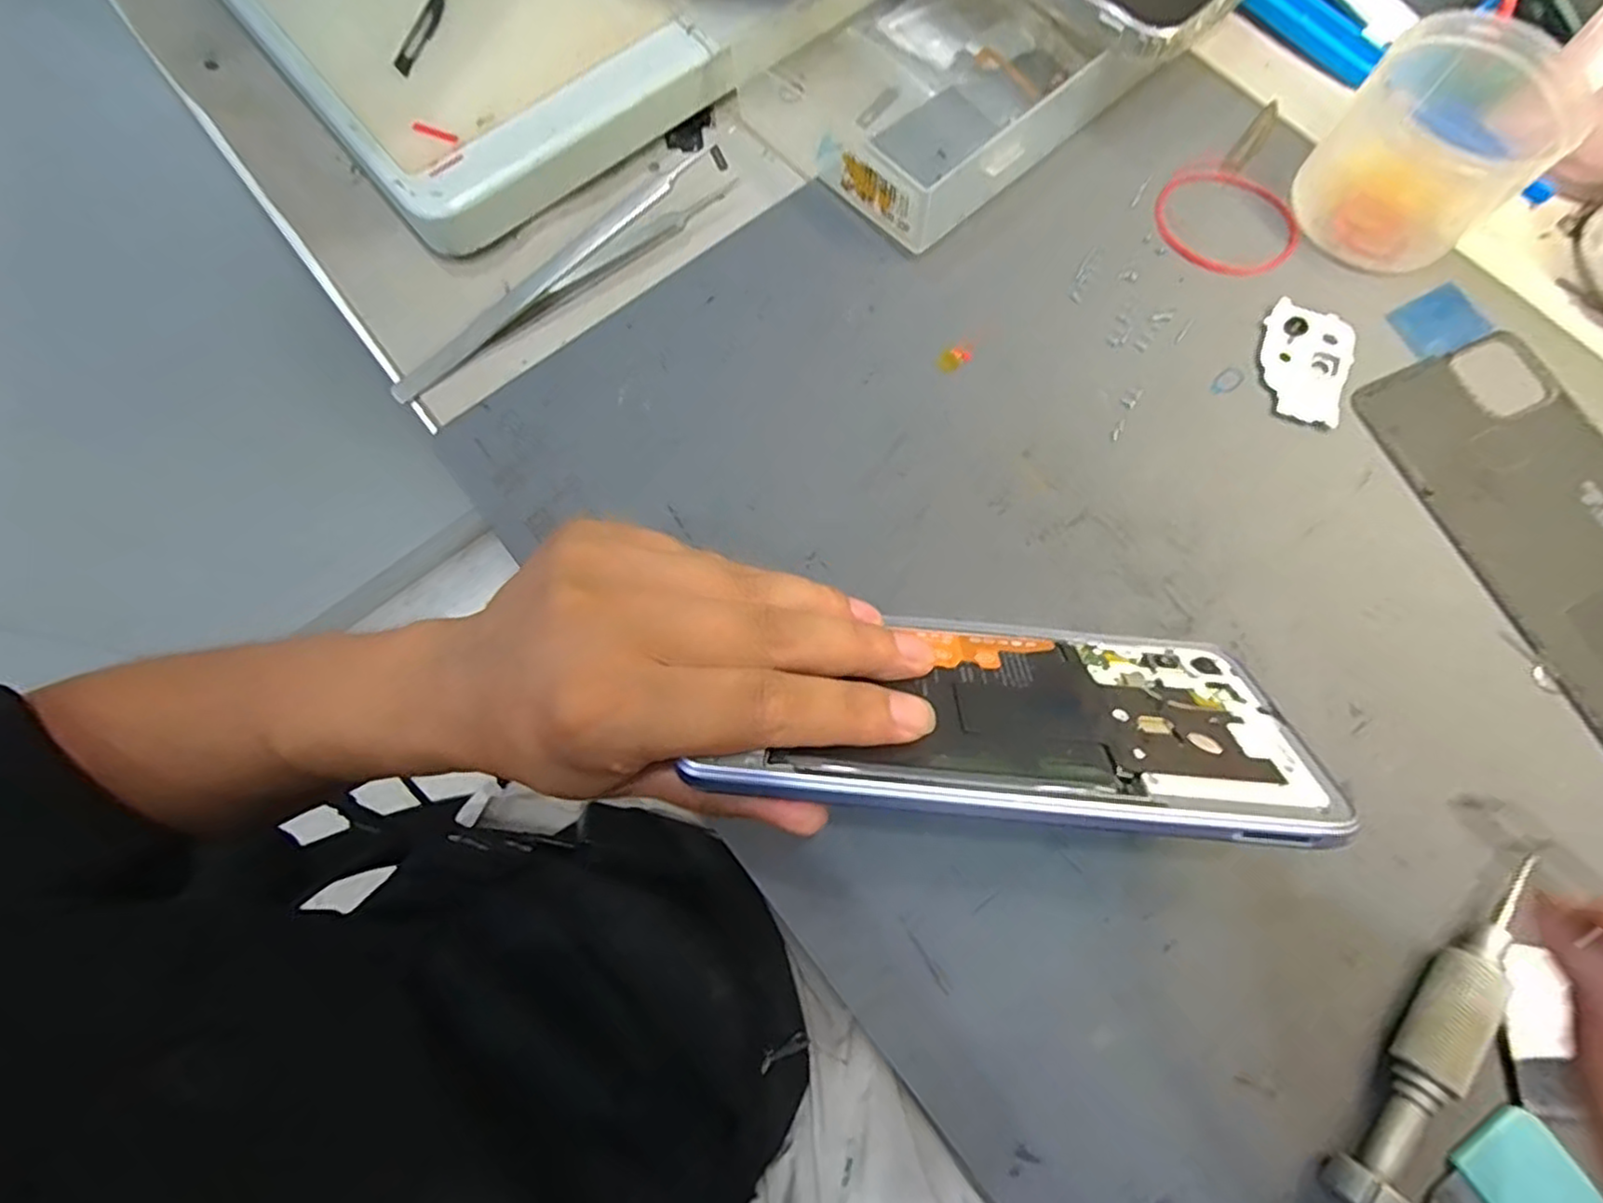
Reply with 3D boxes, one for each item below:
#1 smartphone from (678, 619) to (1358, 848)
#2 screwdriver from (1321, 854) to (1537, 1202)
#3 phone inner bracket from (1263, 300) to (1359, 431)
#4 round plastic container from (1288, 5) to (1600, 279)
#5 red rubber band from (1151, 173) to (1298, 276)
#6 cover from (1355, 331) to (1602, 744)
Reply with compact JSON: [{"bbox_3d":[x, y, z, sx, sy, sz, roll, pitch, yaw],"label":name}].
[{"bbox_3d":[0.055,0.029,0.186,0.149,0.005,0.076,3,32,-1],"label":"smartphone"},{"bbox_3d":[0.172,0.116,0.183,0.013,0.015,0.102,38,79,11],"label":"screwdriver"},{"bbox_3d":[0.181,-0.085,0.245,0.030,0.004,0.043,21,76,7],"label":"phone inner bracket"},{"bbox_3d":[0.227,-0.164,0.245,0.063,0.043,0.068,0,75,1],"label":"round plastic container"},{"bbox_3d":[0.165,-0.148,0.263,0.053,0.004,0.049,0,75,1],"label":"red rubber band"},{"bbox_3d":[0.261,-0.019,0.227,0.078,0.004,0.155,-24,76,-5],"label":"cover"}]

